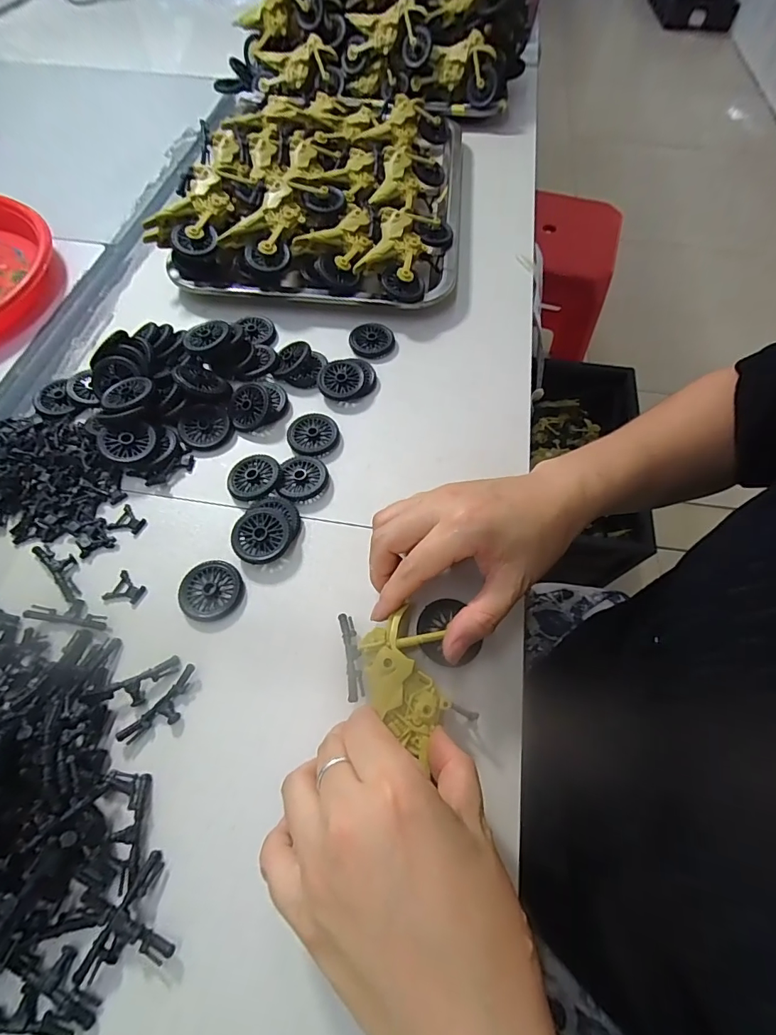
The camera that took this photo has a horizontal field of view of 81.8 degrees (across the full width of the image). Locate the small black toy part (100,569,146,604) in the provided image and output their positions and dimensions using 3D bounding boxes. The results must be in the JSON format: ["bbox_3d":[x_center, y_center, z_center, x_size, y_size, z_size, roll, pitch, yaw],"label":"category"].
[{"bbox_3d":[-0.164,0.045,0.279,0.021,0.004,0.020,22,63,11],"label":"small black toy part"}]

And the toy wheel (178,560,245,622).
[{"bbox_3d":[-0.110,0.046,0.279,0.037,0.005,0.037,0,61,-1],"label":"toy wheel"}]

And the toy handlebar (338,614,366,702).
[{"bbox_3d":[-0.021,0.076,0.252,0.009,0.006,0.049,-8,55,-5],"label":"toy handlebar"}]

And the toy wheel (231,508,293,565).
[{"bbox_3d":[-0.083,0.013,0.293,0.035,0.012,0.038,0,61,-1],"label":"toy wheel"}]

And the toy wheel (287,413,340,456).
[{"bbox_3d":[-0.056,-0.062,0.337,0.037,0.006,0.037,0,61,-1],"label":"toy wheel"}]

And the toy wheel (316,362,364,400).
[{"bbox_3d":[-0.038,-0.110,0.359,0.036,0.011,0.034,0,61,-1],"label":"toy wheel"}]

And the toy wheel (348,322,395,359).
[{"bbox_3d":[-0.014,-0.151,0.384,0.038,0.006,0.038,0,61,-1],"label":"toy wheel"}]

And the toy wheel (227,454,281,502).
[{"bbox_3d":[-0.094,-0.028,0.318,0.034,0.008,0.037,0,61,-1],"label":"toy wheel"}]

